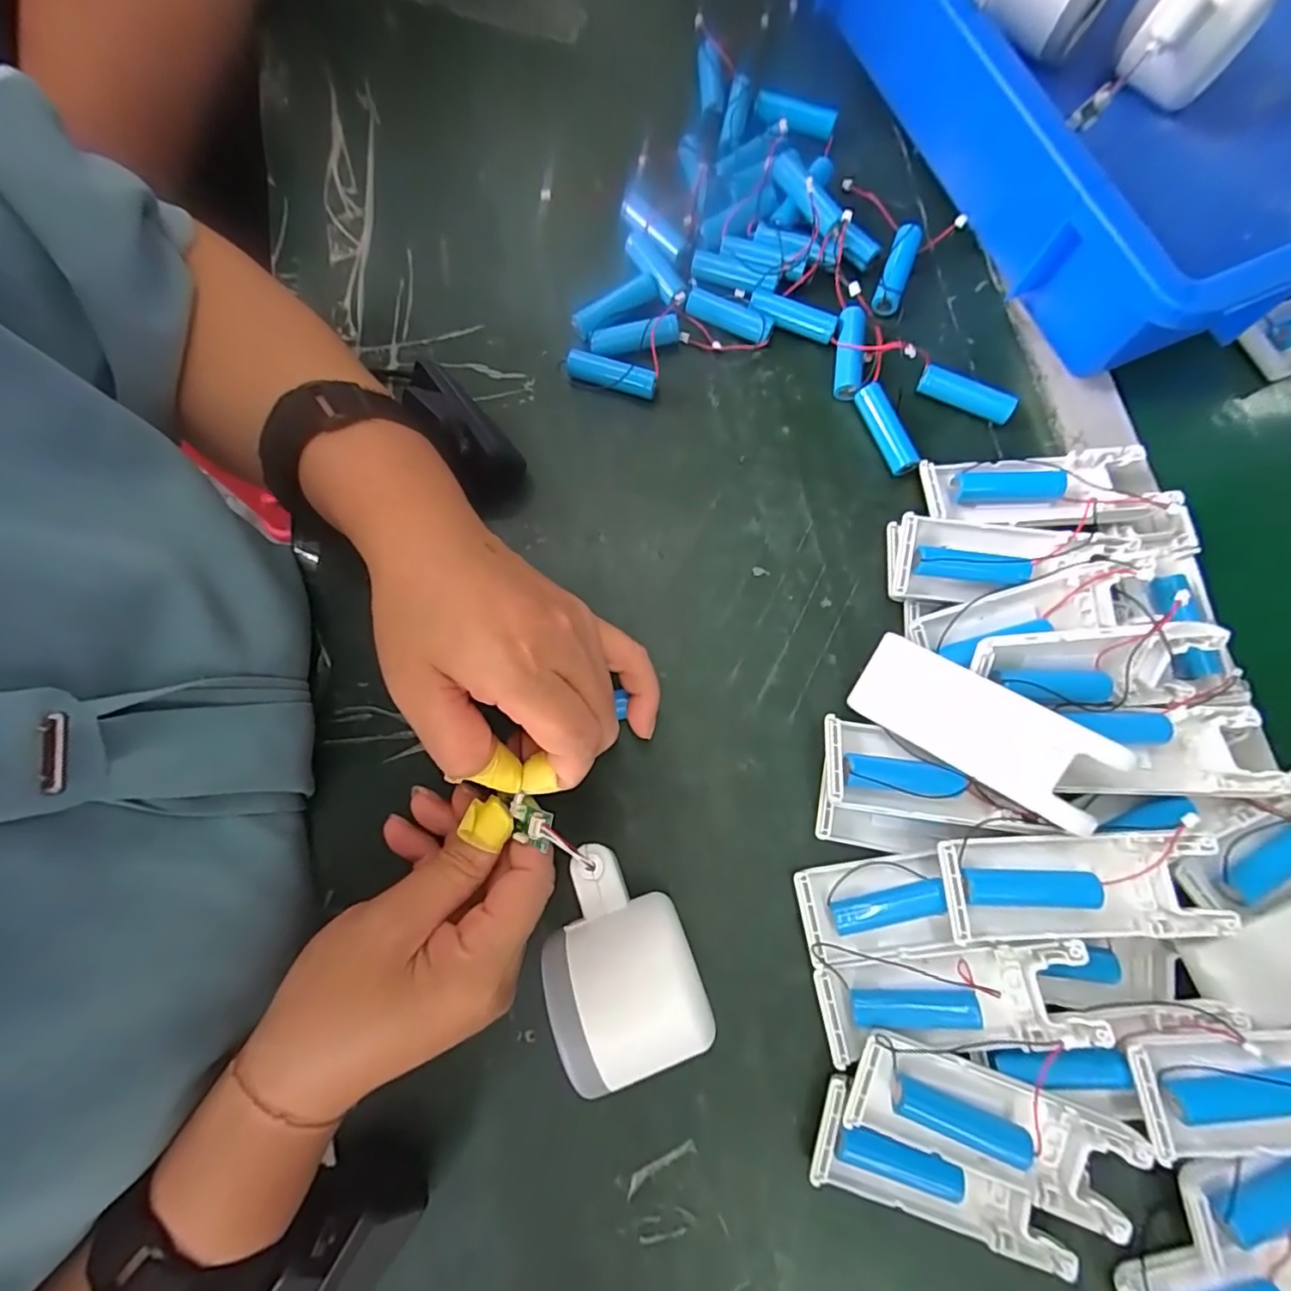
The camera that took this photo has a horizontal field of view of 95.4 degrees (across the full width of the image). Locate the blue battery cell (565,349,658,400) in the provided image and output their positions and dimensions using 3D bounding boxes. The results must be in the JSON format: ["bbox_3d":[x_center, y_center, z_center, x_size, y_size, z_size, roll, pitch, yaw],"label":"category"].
[{"bbox_3d":[-0.018,-0.147,0.319,0.049,0.012,0.013,15,78,5],"label":"blue battery cell"}]

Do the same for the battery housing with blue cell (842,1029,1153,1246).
[{"bbox_3d":[0.135,0.191,0.234,0.102,0.023,0.039,18,79,5],"label":"battery housing with blue cell"}]

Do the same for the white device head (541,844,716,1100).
[{"bbox_3d":[-0.010,0.126,0.235,0.055,0.036,0.079,-19,55,-8],"label":"white device head"}]

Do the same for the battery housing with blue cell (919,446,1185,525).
[{"bbox_3d":[0.196,-0.077,0.292,0.104,0.026,0.038,1,78,2],"label":"battery housing with blue cell"}]

